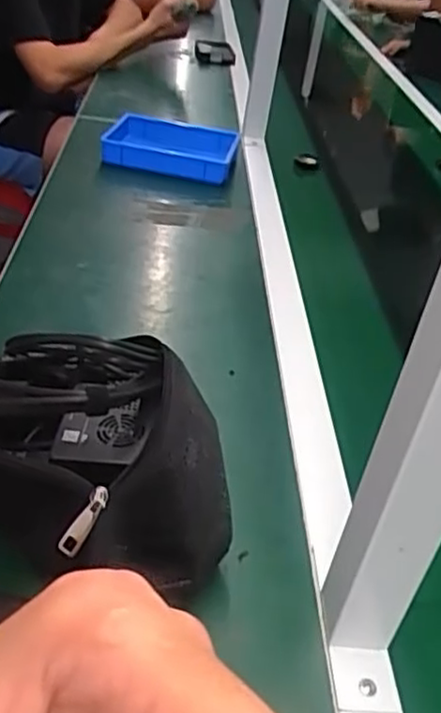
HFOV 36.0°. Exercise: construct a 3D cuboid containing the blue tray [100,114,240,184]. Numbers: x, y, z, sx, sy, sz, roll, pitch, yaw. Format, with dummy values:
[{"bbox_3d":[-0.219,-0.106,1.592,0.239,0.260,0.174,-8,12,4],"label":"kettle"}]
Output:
[{"bbox_3d":[-0.082,-0.331,1.089,0.206,0.045,0.162,12,36,3],"label":"blue tray"}]

